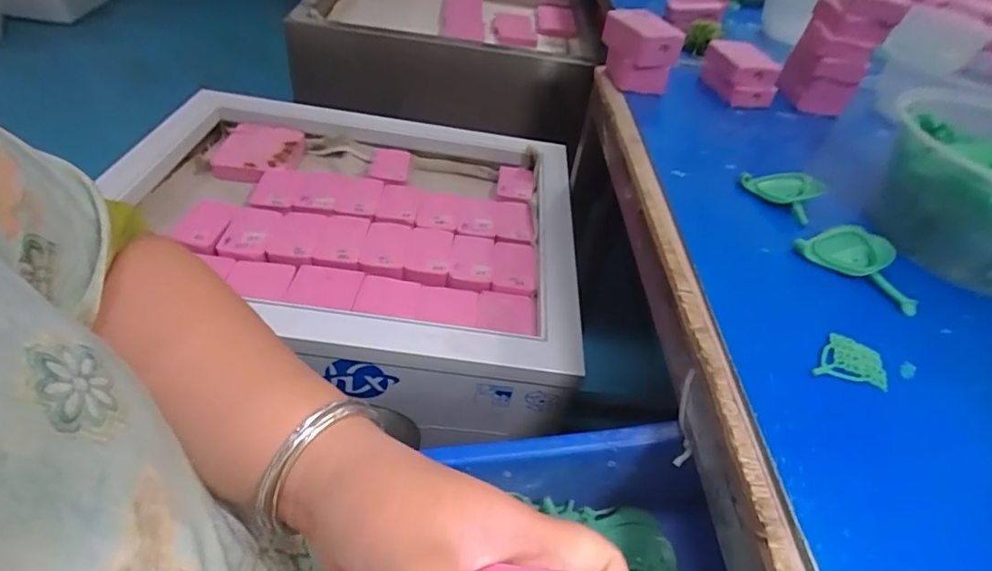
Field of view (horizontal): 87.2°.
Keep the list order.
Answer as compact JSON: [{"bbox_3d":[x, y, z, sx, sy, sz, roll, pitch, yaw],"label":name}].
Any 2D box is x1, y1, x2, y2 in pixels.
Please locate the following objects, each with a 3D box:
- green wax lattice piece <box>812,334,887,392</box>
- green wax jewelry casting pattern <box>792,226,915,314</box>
[{"bbox_3d":[0.182,0.038,0.270,0.037,0.005,0.029,14,43,6],"label":"green wax lattice piece"},{"bbox_3d":[0.231,-0.016,0.329,0.072,0.017,0.041,35,49,26],"label":"green wax jewelry casting pattern"}]

